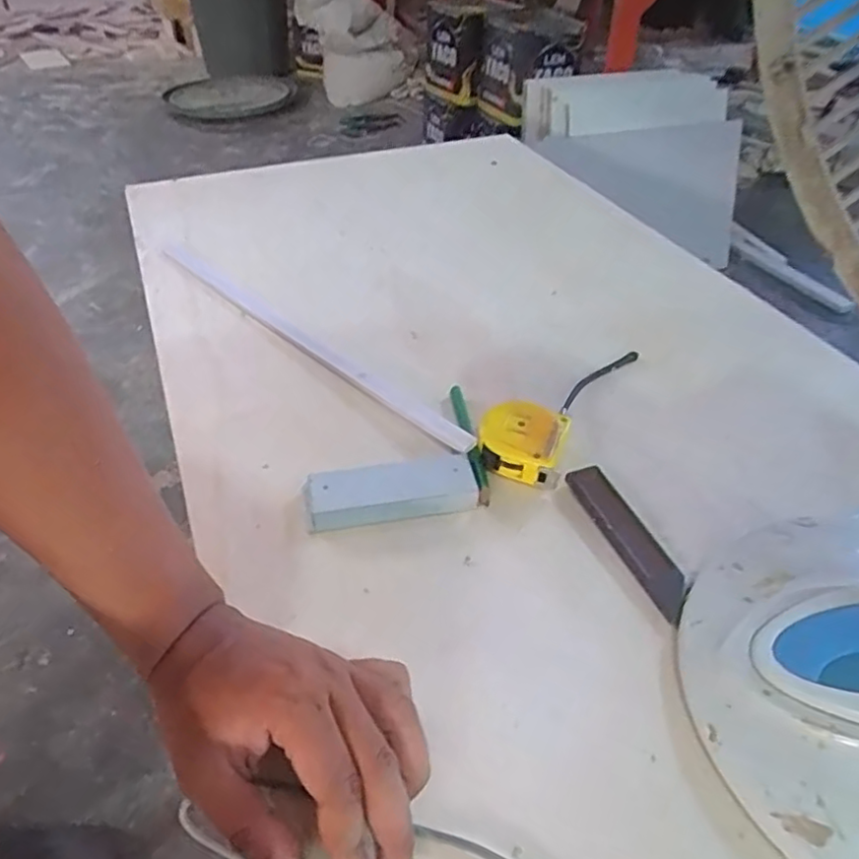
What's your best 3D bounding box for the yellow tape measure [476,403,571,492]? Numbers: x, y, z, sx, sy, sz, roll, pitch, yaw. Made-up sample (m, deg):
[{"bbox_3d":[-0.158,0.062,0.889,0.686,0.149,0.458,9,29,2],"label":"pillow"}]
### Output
[{"bbox_3d":[0.069,0.012,0.494,0.064,0.034,0.058,11,43,11],"label":"yellow tape measure"}]

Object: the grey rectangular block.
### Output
[{"bbox_3d":[-0.028,0.046,0.467,0.120,0.017,0.048,-8,43,-10],"label":"grey rectangular block"}]

